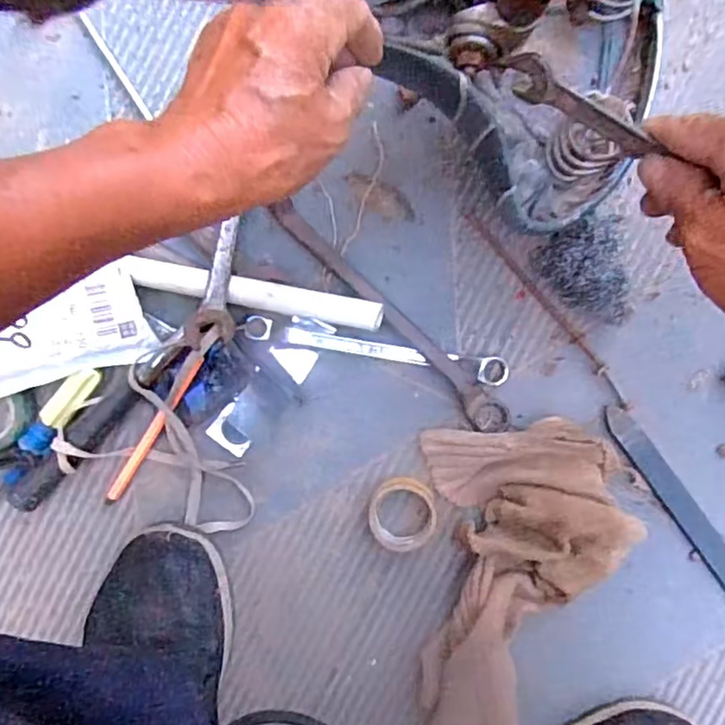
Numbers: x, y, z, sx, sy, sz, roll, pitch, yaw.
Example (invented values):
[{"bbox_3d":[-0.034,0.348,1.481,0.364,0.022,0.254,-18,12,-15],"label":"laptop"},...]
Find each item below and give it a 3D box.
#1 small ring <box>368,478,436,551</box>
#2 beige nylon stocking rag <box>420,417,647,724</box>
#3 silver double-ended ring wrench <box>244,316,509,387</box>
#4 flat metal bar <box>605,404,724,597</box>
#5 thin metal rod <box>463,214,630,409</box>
[{"bbox_3d":[0.030,0.111,0.445,0.049,0.021,0.052,0,90,2],"label":"small ring"},{"bbox_3d":[0.117,0.164,0.431,0.146,0.050,0.240,0,90,2],"label":"beige nylon stocking rag"},{"bbox_3d":[0.010,-0.009,0.454,0.198,0.019,0.019,10,90,2],"label":"silver double-ended ring wrench"},{"bbox_3d":[0.268,0.151,0.445,0.025,0.008,0.286,-36,89,2],"label":"flat metal bar"},{"bbox_3d":[0.139,-0.040,0.448,0.009,0.004,0.184,-39,89,2],"label":"thin metal rod"}]

